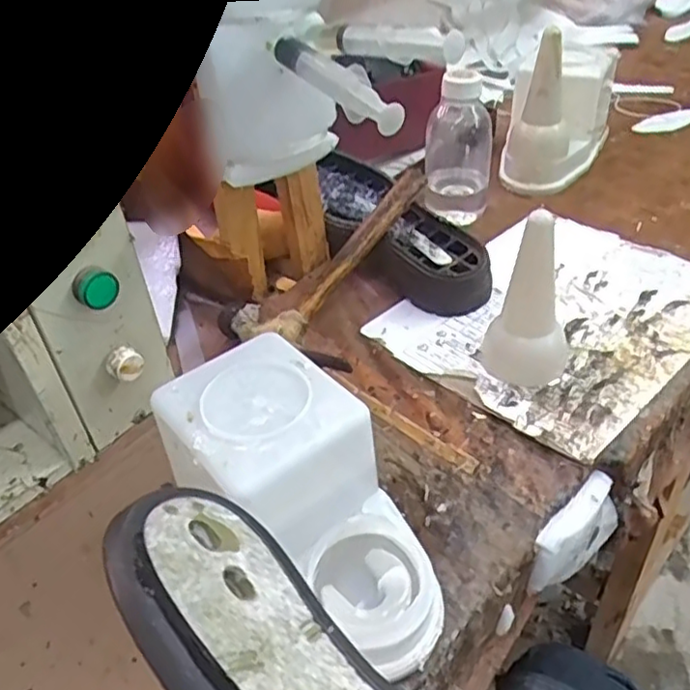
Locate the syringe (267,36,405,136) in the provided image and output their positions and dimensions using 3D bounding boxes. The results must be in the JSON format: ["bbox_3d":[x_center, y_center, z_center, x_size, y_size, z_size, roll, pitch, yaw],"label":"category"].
[{"bbox_3d":[-0.008,-0.177,0.454,0.016,0.027,0.145,-26,47,-24],"label":"syringe"}]

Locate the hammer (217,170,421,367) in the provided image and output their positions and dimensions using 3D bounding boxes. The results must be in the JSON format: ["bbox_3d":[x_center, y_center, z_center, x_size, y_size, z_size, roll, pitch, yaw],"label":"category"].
[{"bbox_3d":[0.006,-0.072,0.635,0.130,0.053,0.242,31,70,31],"label":"hammer"}]

